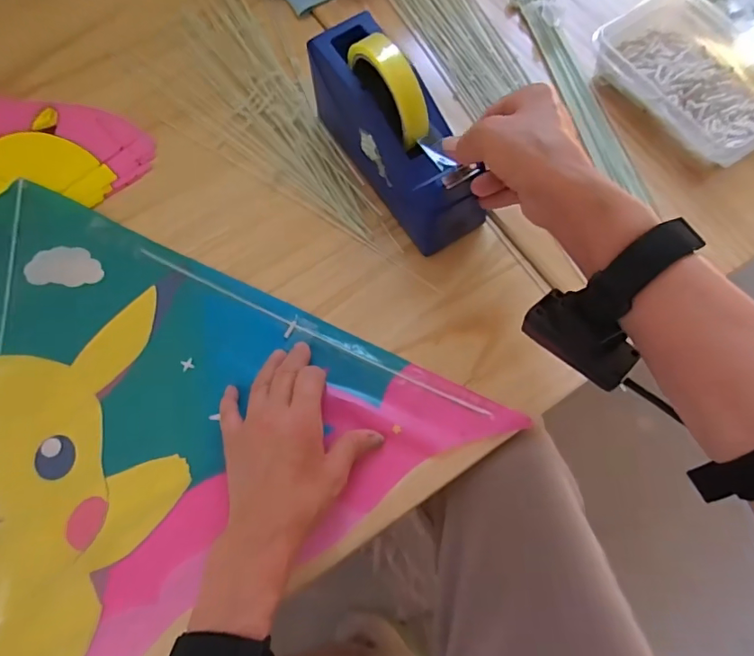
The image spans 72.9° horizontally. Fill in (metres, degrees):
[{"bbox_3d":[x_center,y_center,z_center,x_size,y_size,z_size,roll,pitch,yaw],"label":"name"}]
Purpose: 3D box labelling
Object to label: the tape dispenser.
[{"bbox_3d":[0.016,-0.176,0.446,0.066,0.118,0.196,-34,75,-8],"label":"tape dispenser"}]

